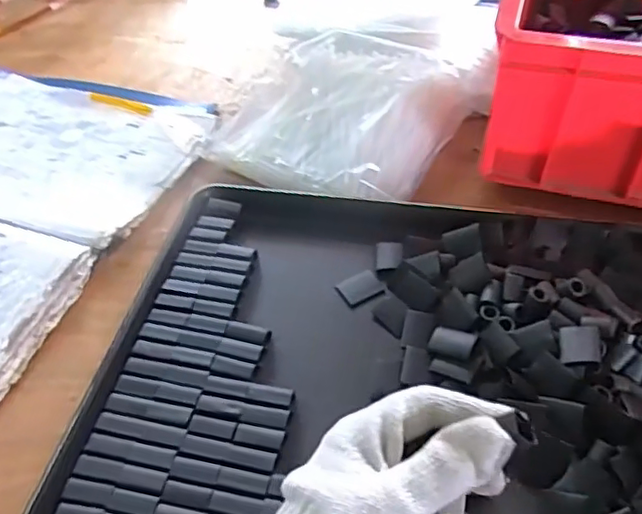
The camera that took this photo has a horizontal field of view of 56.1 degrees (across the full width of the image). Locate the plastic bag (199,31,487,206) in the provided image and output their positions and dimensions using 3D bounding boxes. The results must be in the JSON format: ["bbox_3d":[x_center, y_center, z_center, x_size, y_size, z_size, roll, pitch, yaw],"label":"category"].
[{"bbox_3d":[0.020,-0.141,0.602,0.228,0.069,0.190,20,53,22],"label":"plastic bag"}]

